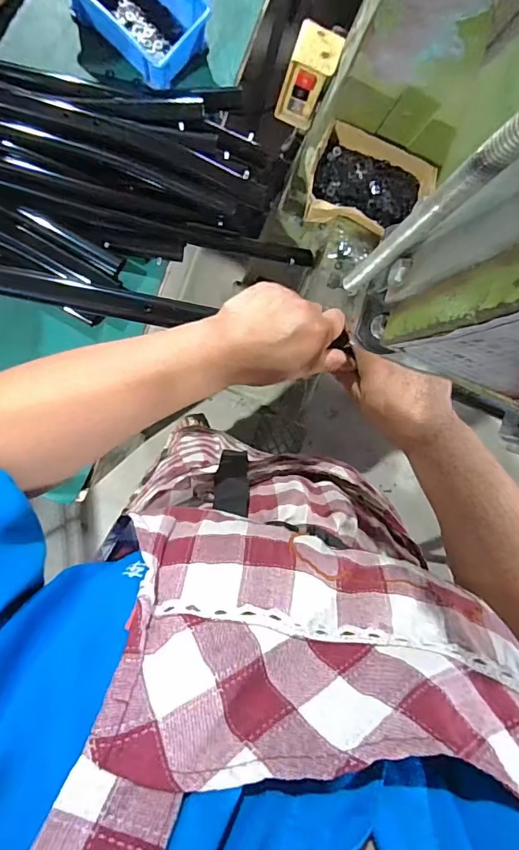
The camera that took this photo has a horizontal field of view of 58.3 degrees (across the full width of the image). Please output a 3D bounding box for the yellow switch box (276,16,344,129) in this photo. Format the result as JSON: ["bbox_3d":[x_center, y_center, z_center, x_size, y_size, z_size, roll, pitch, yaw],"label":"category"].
[{"bbox_3d":[0.056,-0.410,0.555,0.049,0.107,0.042,22,87,-8],"label":"yellow switch box"}]

